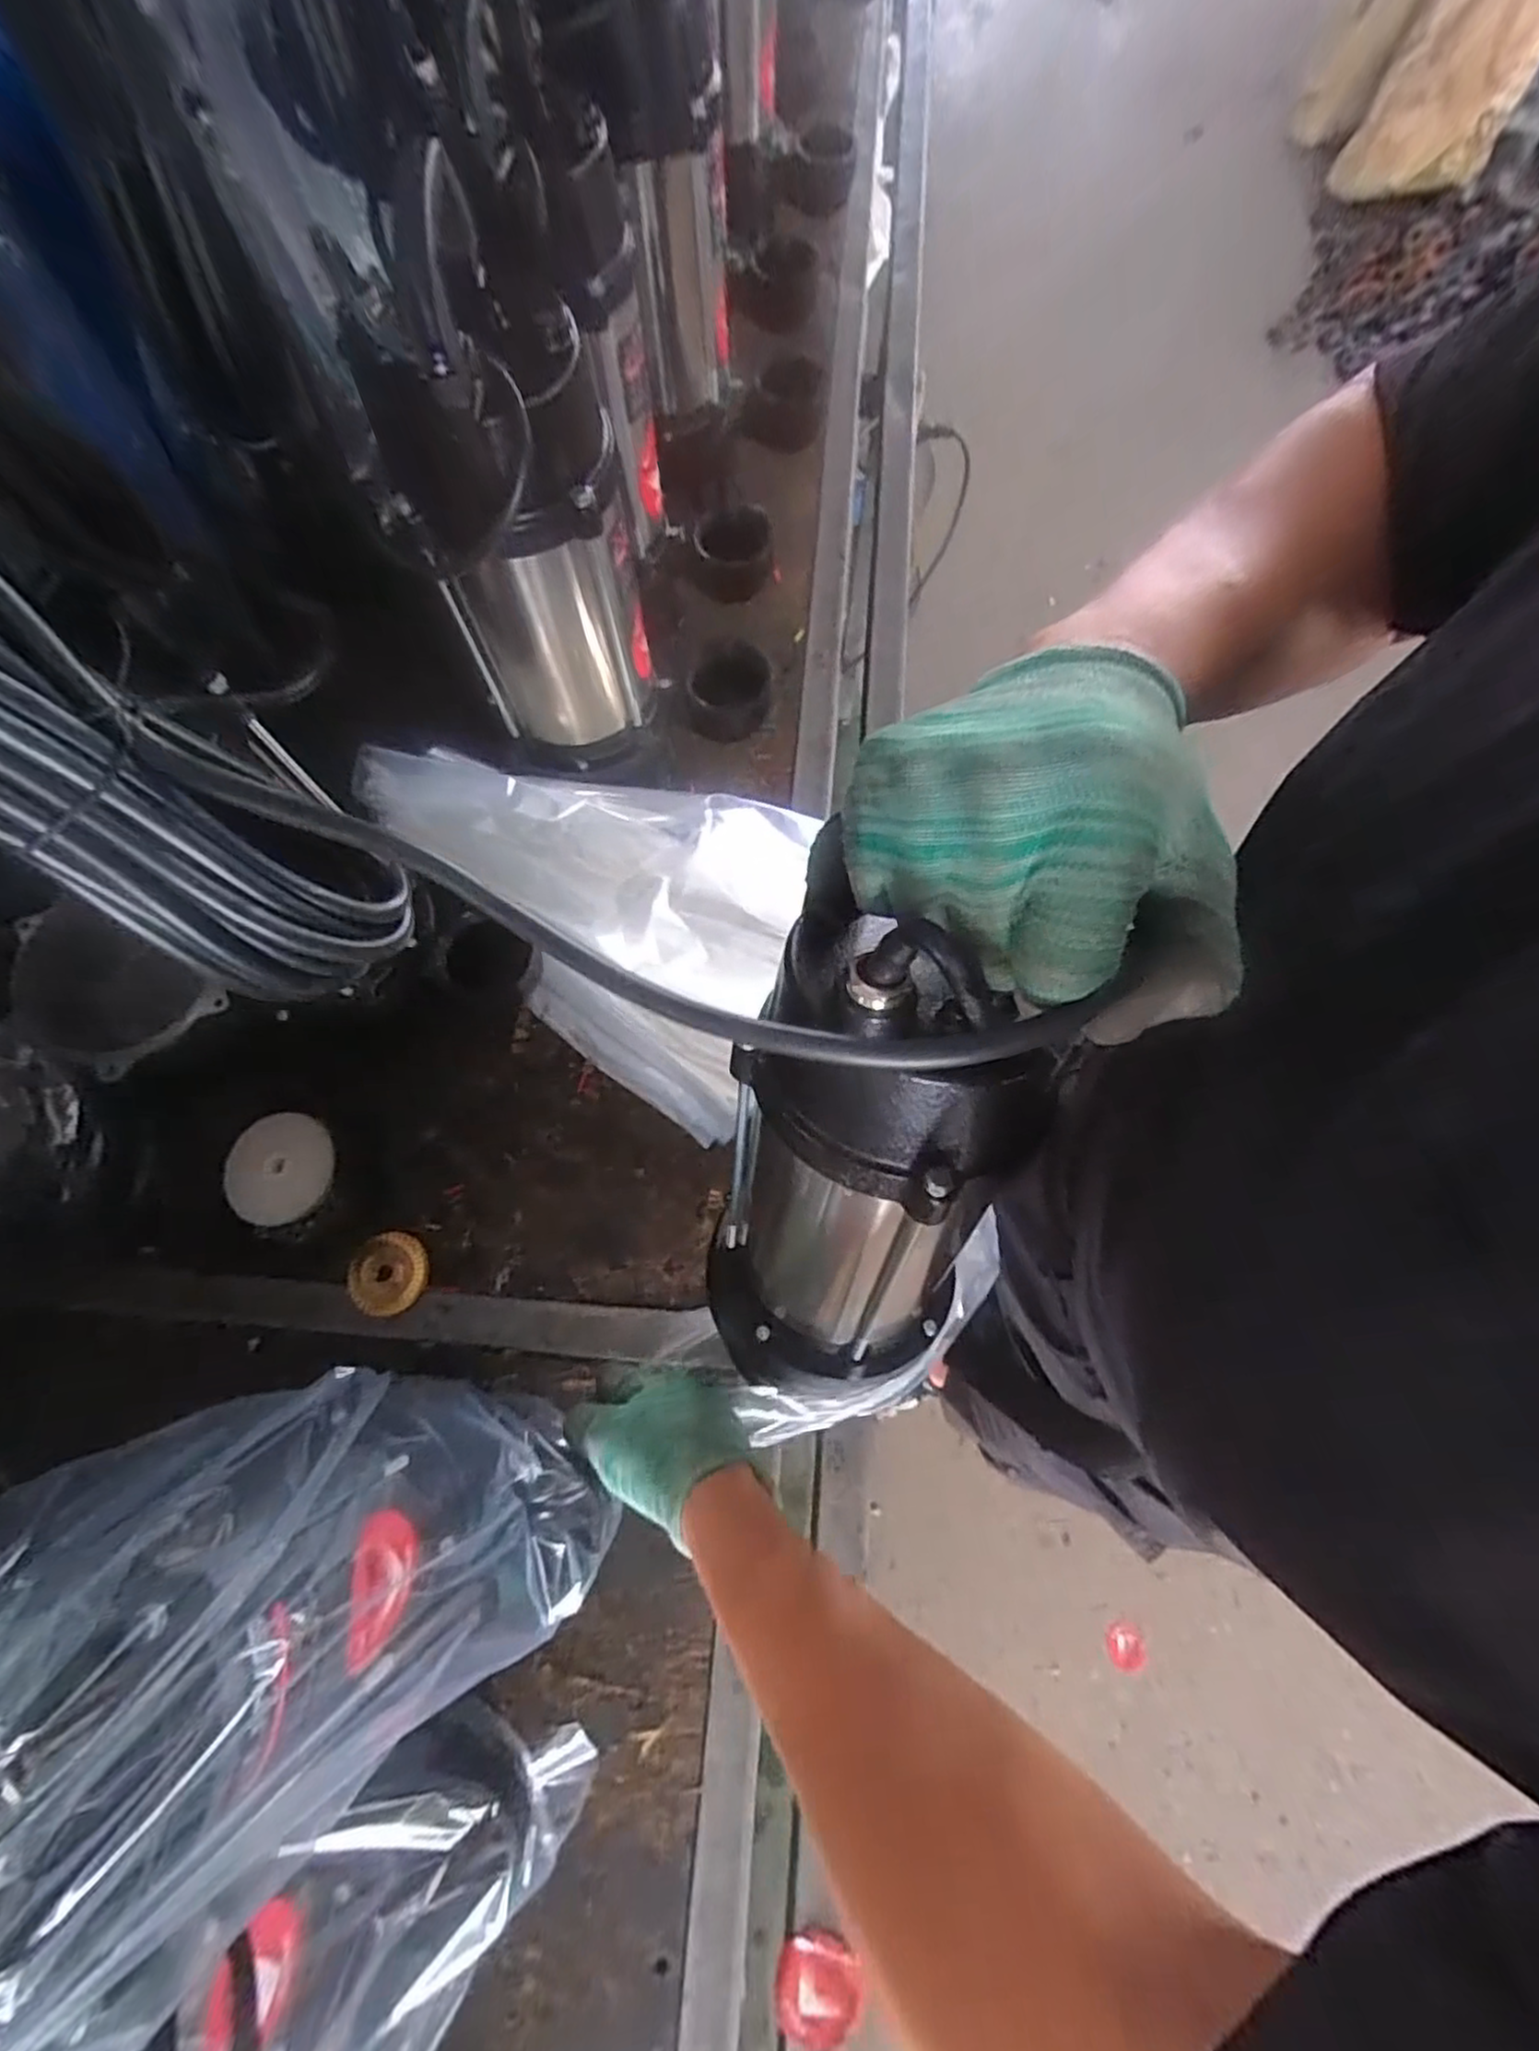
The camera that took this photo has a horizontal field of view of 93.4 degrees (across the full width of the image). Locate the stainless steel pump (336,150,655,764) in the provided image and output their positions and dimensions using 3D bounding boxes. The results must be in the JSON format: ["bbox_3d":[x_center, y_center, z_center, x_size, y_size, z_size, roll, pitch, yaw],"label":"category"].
[{"bbox_3d":[-0.147,-0.292,0.461,0.122,0.298,0.104,-13,74,-5],"label":"stainless steel pump"}]

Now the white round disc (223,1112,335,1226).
[{"bbox_3d":[-0.364,0.106,0.539,0.067,0.004,0.079,7,85,-13],"label":"white round disc"}]

